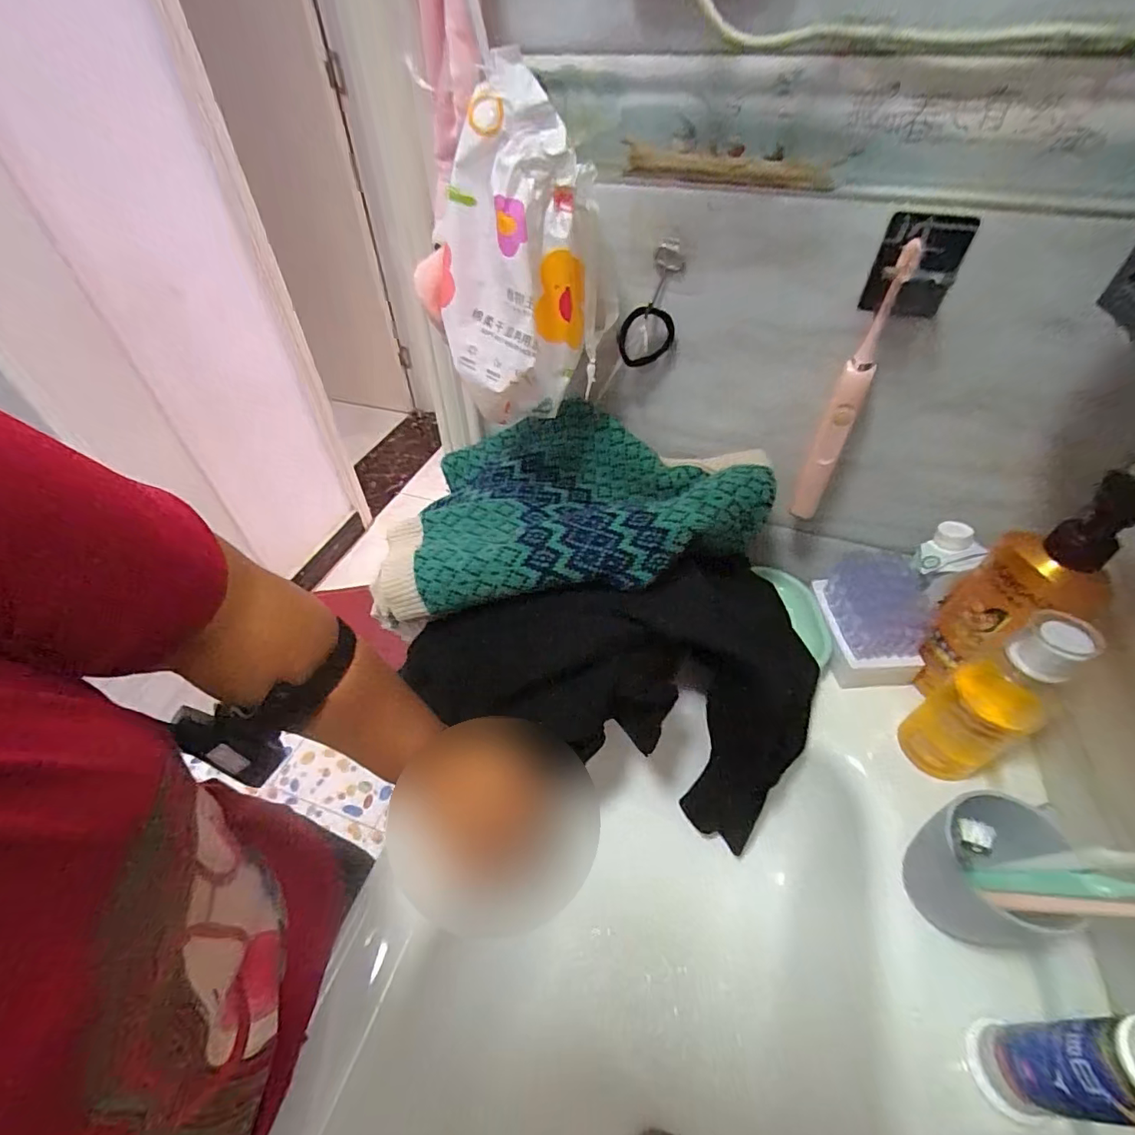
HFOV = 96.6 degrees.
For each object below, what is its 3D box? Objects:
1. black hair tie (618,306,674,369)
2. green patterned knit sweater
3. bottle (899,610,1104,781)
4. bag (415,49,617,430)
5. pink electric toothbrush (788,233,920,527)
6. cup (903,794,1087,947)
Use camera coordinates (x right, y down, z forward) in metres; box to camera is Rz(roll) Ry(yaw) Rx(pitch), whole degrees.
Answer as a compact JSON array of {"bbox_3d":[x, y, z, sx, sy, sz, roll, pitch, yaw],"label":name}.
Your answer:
[{"bbox_3d":[0.073,-0.214,0.472,0.050,0.055,0.009,1,47,2],"label":"black hair tie"},{"bbox_3d":[0.001,-0.073,0.503,0.360,0.087,0.246,-4,47,-3],"label":"green patterned knit sweater"},{"bbox_3d":[0.337,0.106,0.396,0.061,0.171,0.067,-19,49,-16],"label":"bottle"},{"bbox_3d":[-0.042,-0.242,0.421,0.108,0.226,0.152,34,56,29],"label":"bag"},{"bbox_3d":[0.239,-0.140,0.436,0.023,0.238,0.027,21,51,20],"label":"pink electric toothbrush"},{"bbox_3d":[0.291,0.211,0.350,0.070,0.081,0.076,-1,47,1],"label":"cup"}]

